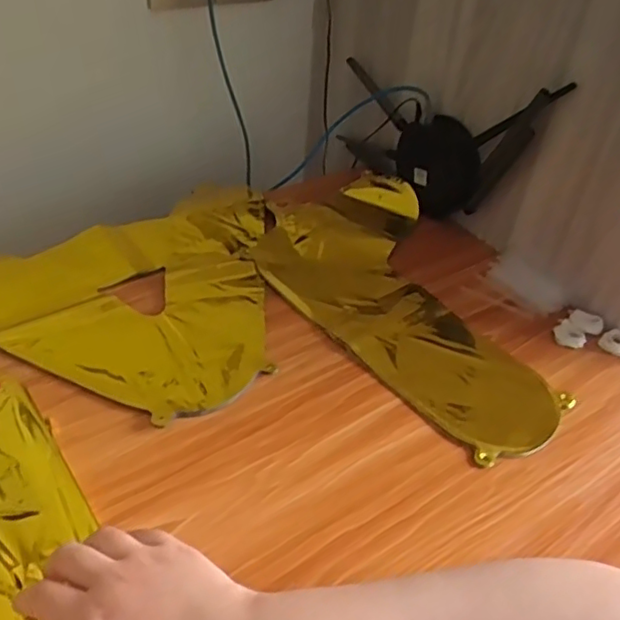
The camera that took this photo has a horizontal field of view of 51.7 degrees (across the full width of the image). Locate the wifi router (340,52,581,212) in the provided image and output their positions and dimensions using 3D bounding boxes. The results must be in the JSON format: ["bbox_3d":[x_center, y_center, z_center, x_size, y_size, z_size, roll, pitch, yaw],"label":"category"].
[{"bbox_3d":[0.136,-0.216,0.747,0.035,0.189,0.294,-25,50,-31],"label":"wifi router"}]

